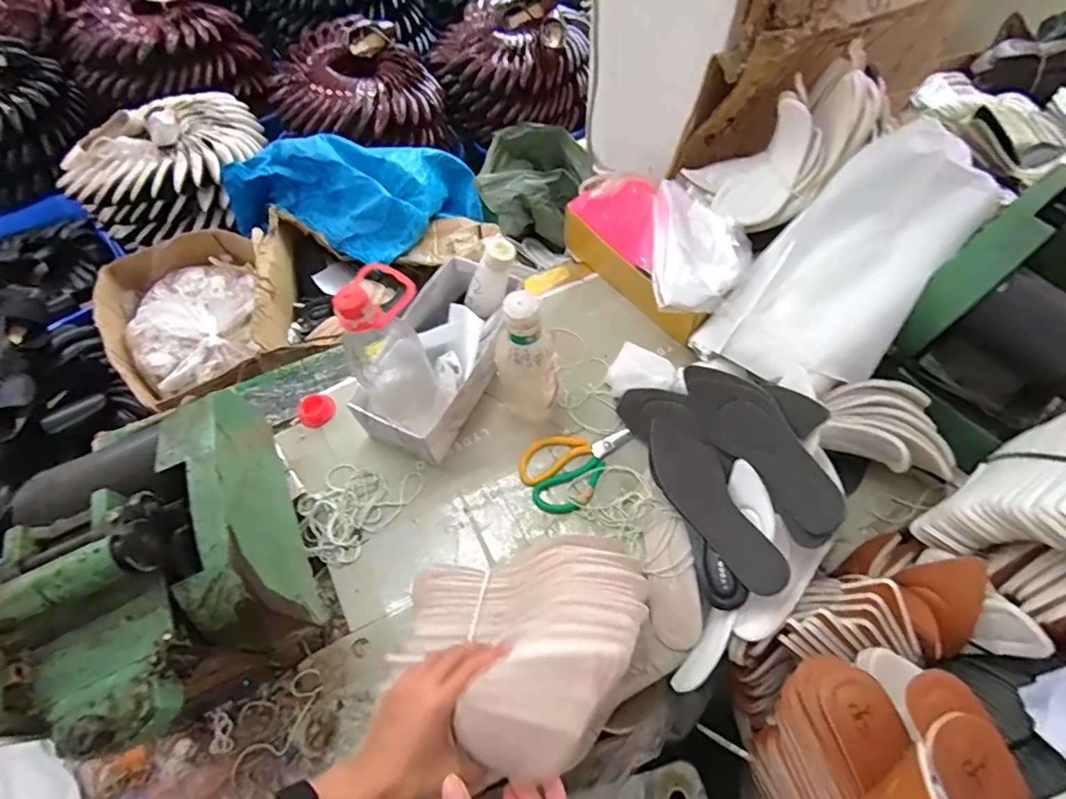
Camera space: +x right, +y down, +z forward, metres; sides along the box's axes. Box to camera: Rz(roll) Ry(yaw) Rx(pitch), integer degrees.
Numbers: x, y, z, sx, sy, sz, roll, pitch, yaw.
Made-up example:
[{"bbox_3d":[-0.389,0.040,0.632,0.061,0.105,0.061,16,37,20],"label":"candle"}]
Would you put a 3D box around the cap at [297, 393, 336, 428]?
[{"bbox_3d":[-0.315,0.015,0.777,0.048,0.014,0.051,-1,62,2],"label":"cap"}]

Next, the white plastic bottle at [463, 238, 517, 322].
[{"bbox_3d":[-0.058,-0.165,0.740,0.040,0.120,0.044,-18,59,-37],"label":"white plastic bottle"}]

